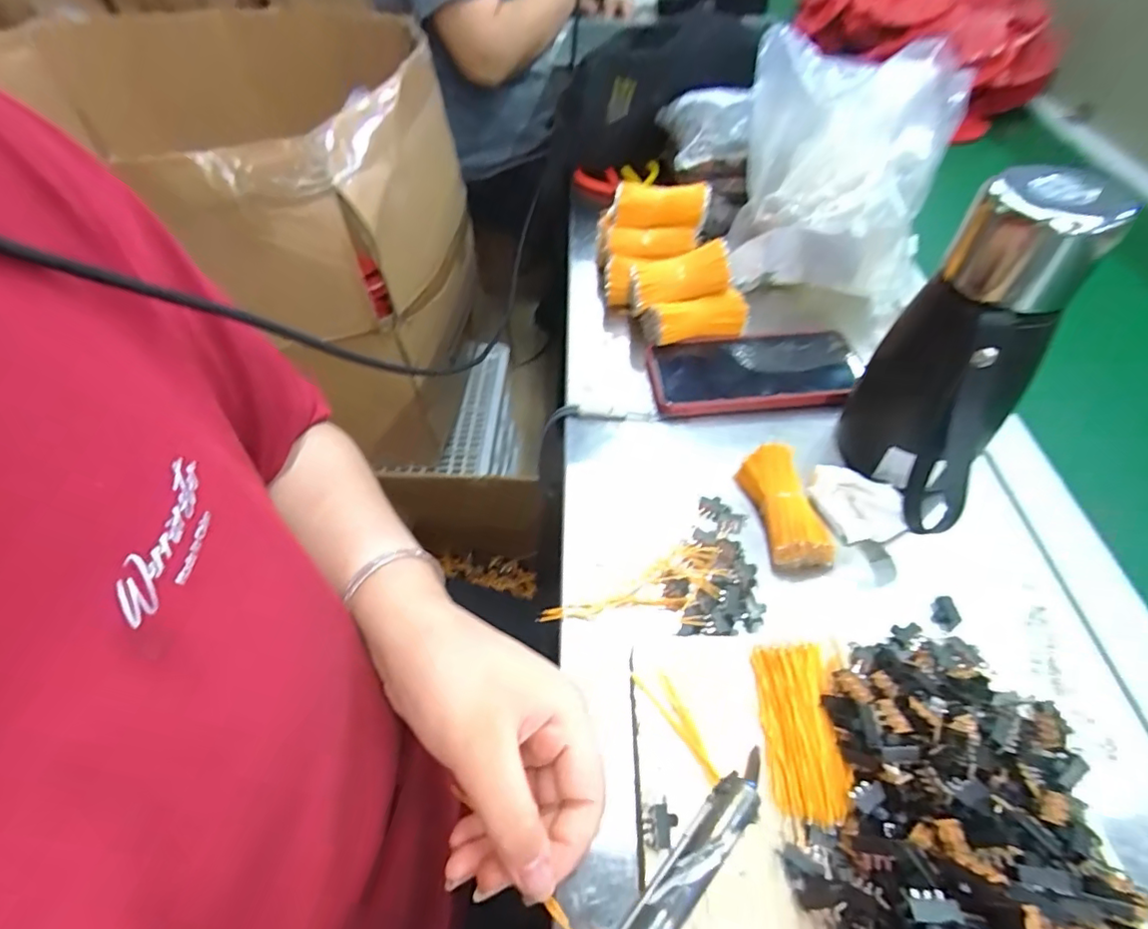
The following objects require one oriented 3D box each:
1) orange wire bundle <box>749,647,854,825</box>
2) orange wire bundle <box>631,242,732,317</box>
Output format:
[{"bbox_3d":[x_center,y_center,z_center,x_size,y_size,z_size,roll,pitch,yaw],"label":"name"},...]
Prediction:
[{"bbox_3d":[0.110,0.126,0.268,0.034,0.011,0.076,2,52,3],"label":"orange wire bundle"},{"bbox_3d":[0.088,-0.158,0.471,0.081,0.031,0.033,-14,51,9],"label":"orange wire bundle"}]

